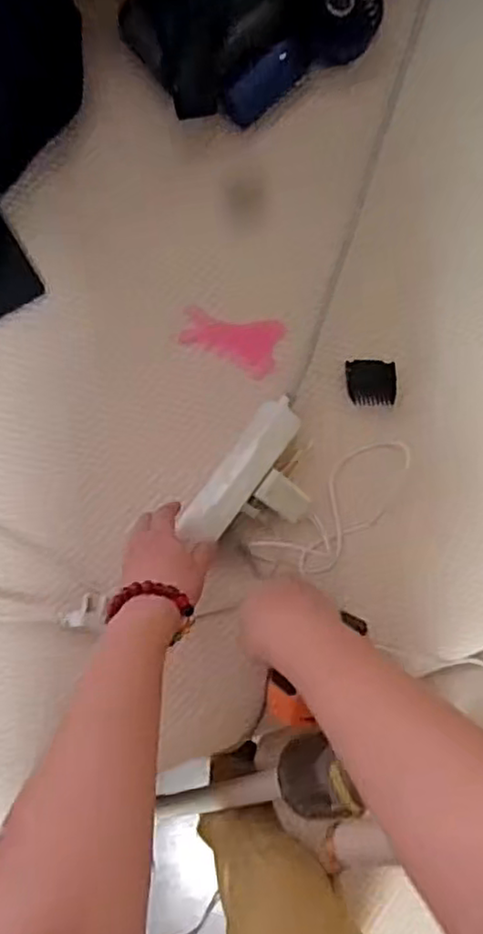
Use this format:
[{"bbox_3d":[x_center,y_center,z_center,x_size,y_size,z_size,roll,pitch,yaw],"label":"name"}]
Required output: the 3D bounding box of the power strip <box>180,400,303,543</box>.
[{"bbox_3d":[-0.001,0.004,0.659,0.041,0.058,0.157,36,90,-7],"label":"power strip"}]

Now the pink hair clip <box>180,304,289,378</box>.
[{"bbox_3d":[-0.010,-0.133,0.676,0.100,0.011,0.058,18,91,-7],"label":"pink hair clip"}]

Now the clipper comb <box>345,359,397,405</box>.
[{"bbox_3d":[0.132,-0.086,0.672,0.049,0.009,0.045,-2,93,-6],"label":"clipper comb"}]

